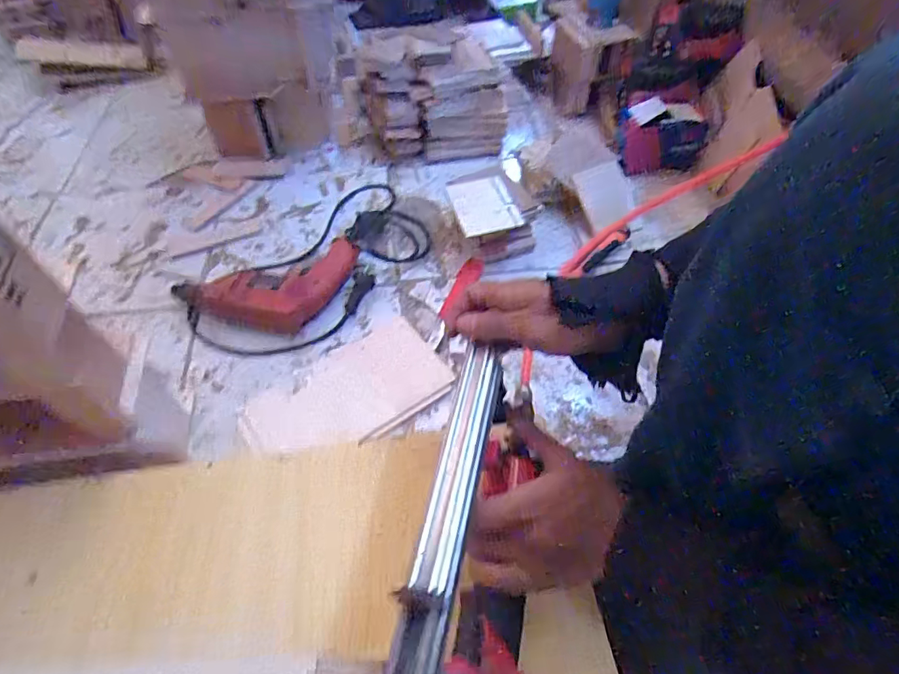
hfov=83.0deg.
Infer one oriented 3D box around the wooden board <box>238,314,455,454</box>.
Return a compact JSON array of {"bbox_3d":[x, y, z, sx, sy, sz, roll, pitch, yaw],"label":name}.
[{"bbox_3d":[-0.128,0.076,0.659,0.250,0.012,0.142,-31,59,-21],"label":"wooden board"}]

